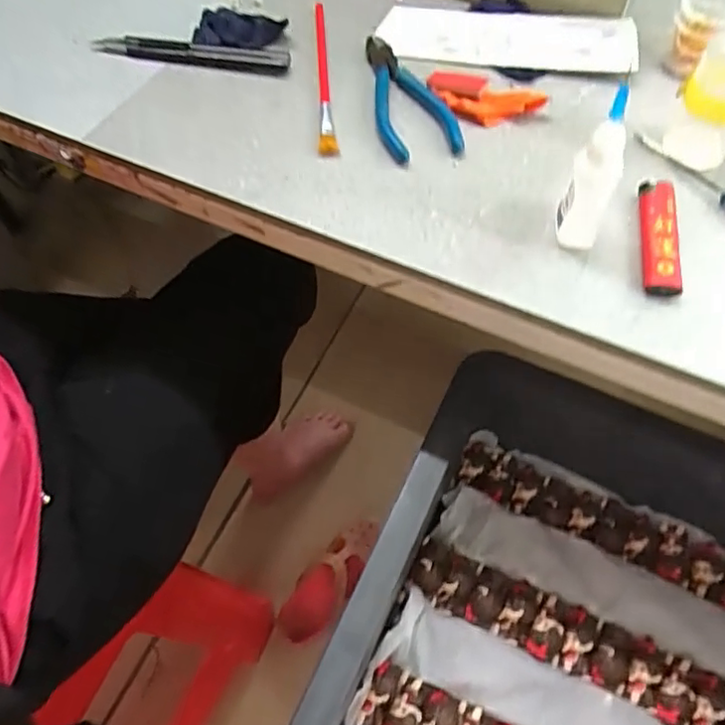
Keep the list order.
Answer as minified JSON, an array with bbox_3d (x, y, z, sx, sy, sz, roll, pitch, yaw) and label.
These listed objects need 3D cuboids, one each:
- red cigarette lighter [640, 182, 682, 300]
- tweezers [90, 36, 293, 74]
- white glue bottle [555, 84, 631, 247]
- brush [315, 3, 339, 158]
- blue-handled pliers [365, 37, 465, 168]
[{"bbox_3d":[0.162,-0.070,0.334,0.019,0.012,0.076,10,59,7],"label":"red cigarette lighter"},{"bbox_3d":[-0.119,-0.218,0.431,0.141,0.011,0.020,8,59,6],"label":"tweezers"},{"bbox_3d":[0.117,-0.093,0.308,0.022,0.082,0.018,17,60,11],"label":"white glue bottle"},{"bbox_3d":[-0.025,-0.196,0.417,0.011,0.006,0.159,-3,58,-1],"label":"brush"},{"bbox_3d":[0.029,-0.175,0.401,0.046,0.008,0.120,-9,59,-5],"label":"blue-handled pliers"}]

